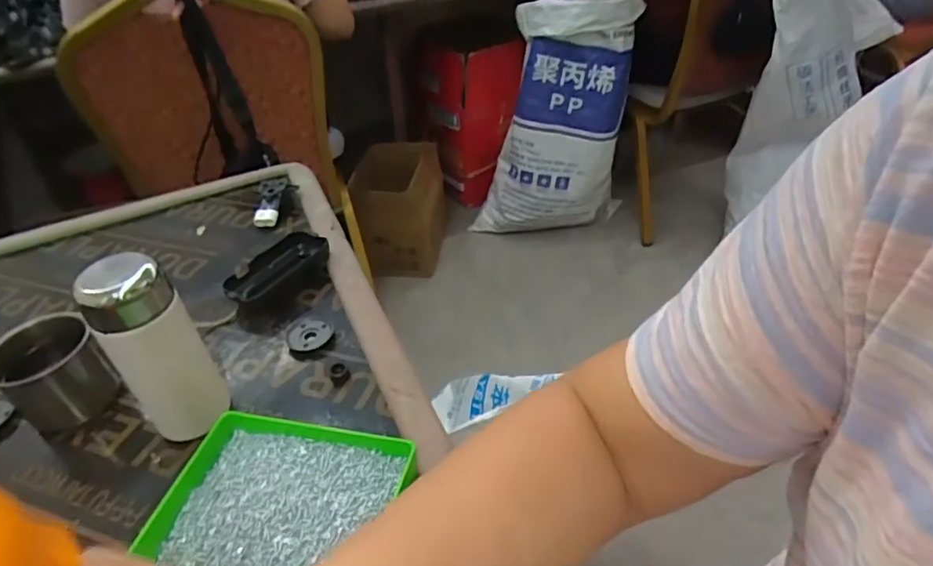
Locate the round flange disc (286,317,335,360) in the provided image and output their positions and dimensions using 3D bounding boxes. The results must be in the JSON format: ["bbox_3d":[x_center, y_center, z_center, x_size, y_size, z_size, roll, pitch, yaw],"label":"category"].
[{"bbox_3d":[-0.137,0.047,0.515,0.041,0.008,0.041,-3,37,3],"label":"round flange disc"}]

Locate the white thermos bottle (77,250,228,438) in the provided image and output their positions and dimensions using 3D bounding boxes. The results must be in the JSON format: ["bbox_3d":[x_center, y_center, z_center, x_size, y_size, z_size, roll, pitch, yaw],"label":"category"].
[{"bbox_3d":[-0.213,0.051,0.409,0.055,0.140,0.046,-28,43,-27],"label":"white thermos bottle"}]

